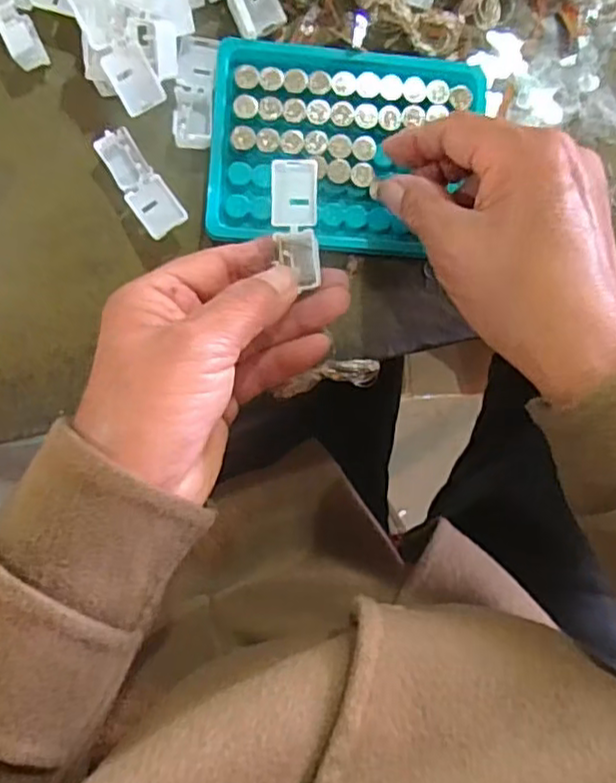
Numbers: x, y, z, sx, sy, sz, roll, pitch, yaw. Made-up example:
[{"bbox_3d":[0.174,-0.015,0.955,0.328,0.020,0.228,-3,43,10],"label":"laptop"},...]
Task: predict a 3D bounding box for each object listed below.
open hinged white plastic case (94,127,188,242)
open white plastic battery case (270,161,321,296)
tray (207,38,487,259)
[{"bbox_3d":[-0.078,-0.097,0.306,0.020,0.013,0.053,-36,93,-4],"label":"open hinged white plastic case"},{"bbox_3d":[-0.004,-0.072,0.279,0.020,0.010,0.051,-8,102,-5],"label":"open white plastic battery case"},{"bbox_3d":[0.017,-0.115,0.311,0.124,0.009,0.093,4,90,-5],"label":"tray"}]

